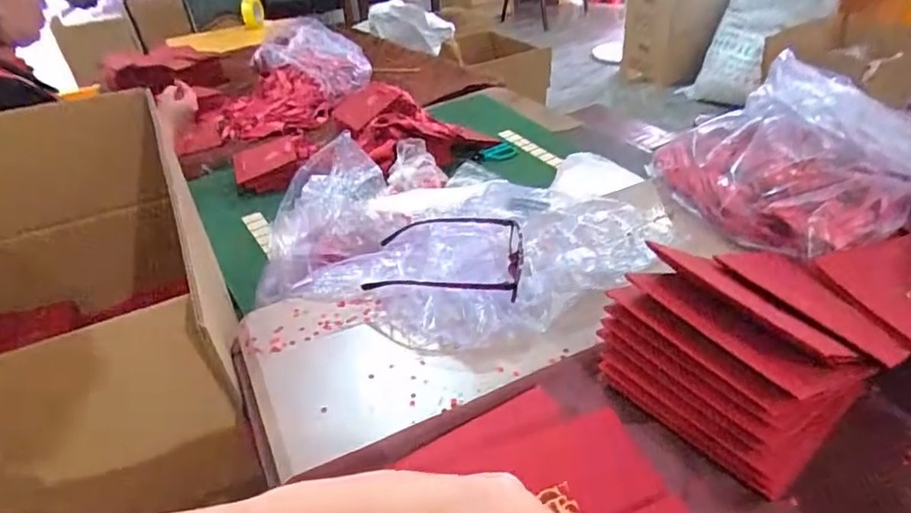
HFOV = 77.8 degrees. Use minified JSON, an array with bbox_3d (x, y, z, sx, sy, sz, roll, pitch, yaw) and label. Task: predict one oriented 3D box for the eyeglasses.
[{"bbox_3d":[-0.008,-0.006,0.560,0.148,0.032,0.146,2,36,7],"label":"eyeglasses"}]

